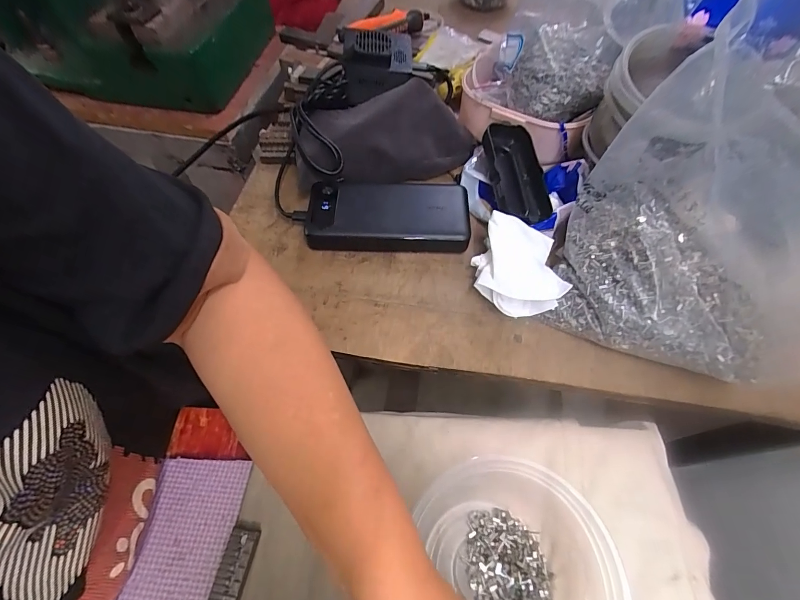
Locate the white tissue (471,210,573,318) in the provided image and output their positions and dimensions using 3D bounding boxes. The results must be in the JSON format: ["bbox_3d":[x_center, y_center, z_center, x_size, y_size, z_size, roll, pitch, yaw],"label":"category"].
[{"bbox_3d":[0.102,-0.027,0.332,0.069,0.043,0.077,11,63,5],"label":"white tissue"}]

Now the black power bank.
[{"bbox_3d":[-0.011,-0.083,0.372,0.155,0.024,0.070,2,63,0],"label":"black power bank"}]

